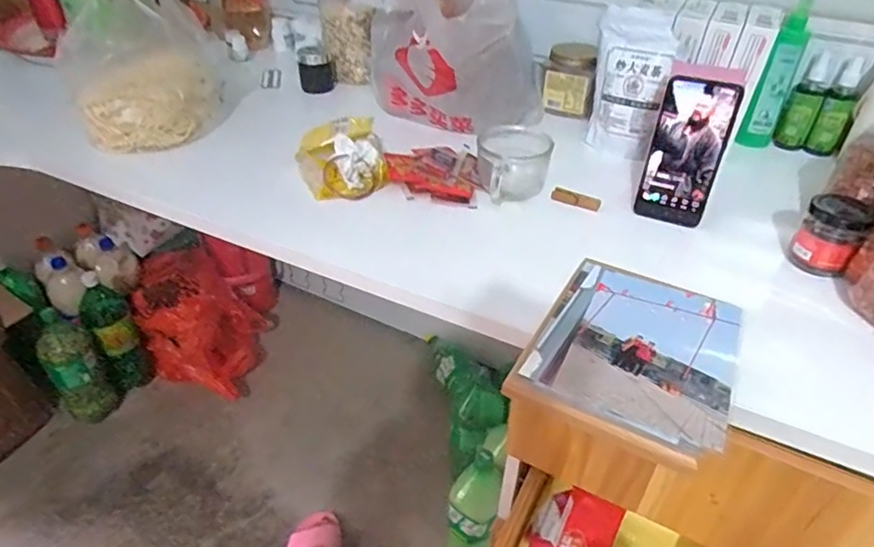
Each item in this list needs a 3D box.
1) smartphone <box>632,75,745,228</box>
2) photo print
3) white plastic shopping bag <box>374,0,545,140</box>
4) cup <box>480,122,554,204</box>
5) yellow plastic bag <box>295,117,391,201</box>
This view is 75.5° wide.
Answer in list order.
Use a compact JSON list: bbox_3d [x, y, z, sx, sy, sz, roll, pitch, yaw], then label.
[{"bbox_3d":[0.285,-0.137,0.650,0.077,0.164,0.007,18,30,20],"label":"smartphone"},{"bbox_3d":[0.175,0.060,0.495,0.160,0.008,0.184,20,42,22],"label":"photo print"},{"bbox_3d":[0.036,-0.330,0.827,0.274,0.227,0.200,0,38,-2],"label":"white plastic shopping bag"},{"bbox_3d":[0.095,-0.127,0.699,0.088,0.078,0.091,1,38,-1],"label":"cup"},{"bbox_3d":[-0.126,-0.153,0.746,0.114,0.061,0.109,-7,39,-10],"label":"yellow plastic bag"}]

